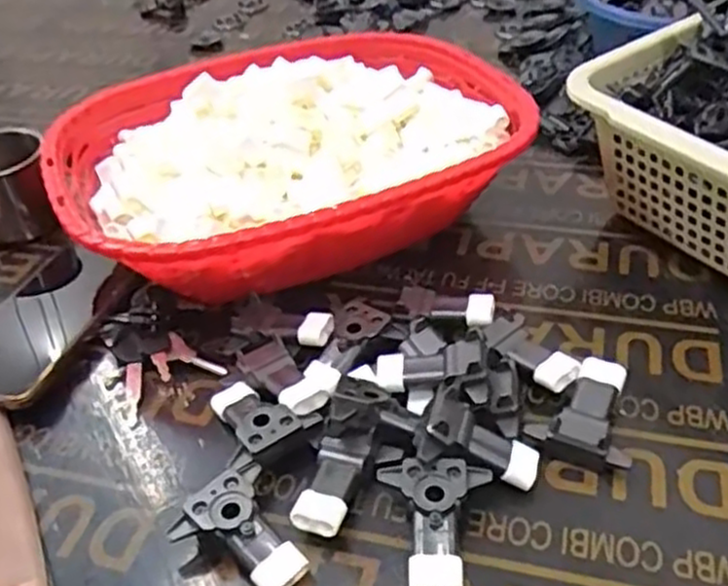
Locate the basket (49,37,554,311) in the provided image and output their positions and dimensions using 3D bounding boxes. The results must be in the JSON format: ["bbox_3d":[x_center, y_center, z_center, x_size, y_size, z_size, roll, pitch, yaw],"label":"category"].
[{"bbox_3d":[-0.048,-0.106,0.597,0.353,0.091,0.262,-19,41,-16],"label":"basket"}]

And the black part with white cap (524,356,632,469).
[{"bbox_3d":[0.128,0.067,0.443,0.055,0.023,0.064,10,42,18],"label":"black part with white cap"}]

